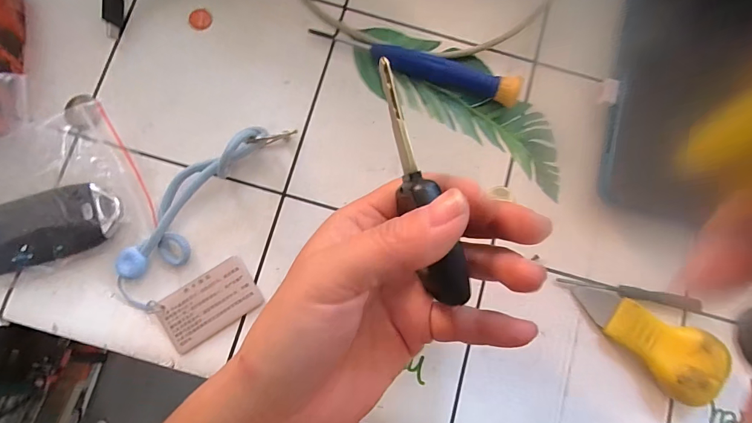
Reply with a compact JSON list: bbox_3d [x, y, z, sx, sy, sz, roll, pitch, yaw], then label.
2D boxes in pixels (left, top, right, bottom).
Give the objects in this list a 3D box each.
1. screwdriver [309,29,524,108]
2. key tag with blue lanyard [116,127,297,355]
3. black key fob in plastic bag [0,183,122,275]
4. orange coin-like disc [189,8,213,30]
[{"bbox_3d":[0.023,-0.087,0.212,0.122,0.015,0.014,19,83,0],"label":"screwdriver"},{"bbox_3d":[-0.079,0.010,0.190,0.068,0.025,0.120,37,83,3],"label":"key tag with blue lanyard"},{"bbox_3d":[-0.167,0.007,0.181,0.062,0.020,0.036,-19,84,-4],"label":"black key fob in plastic bag"},{"bbox_3d":[-0.105,-0.115,0.219,0.013,0.004,0.013,1,81,-8],"label":"orange coin-like disc"}]

